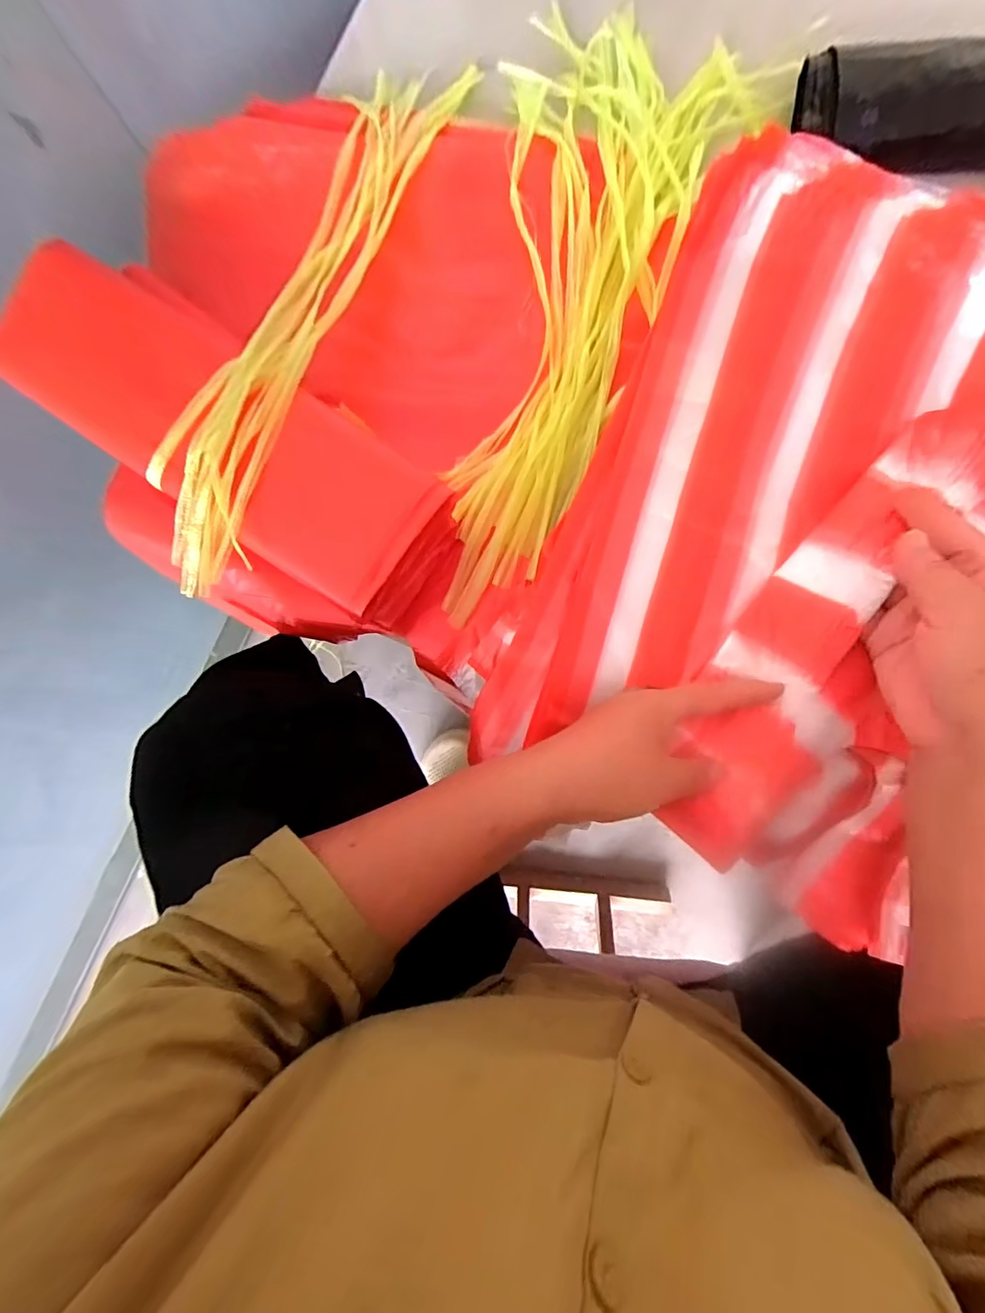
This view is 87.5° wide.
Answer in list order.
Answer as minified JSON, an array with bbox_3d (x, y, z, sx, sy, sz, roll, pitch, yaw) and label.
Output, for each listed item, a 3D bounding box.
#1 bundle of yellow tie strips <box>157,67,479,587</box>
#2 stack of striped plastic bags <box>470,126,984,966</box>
[{"bbox_3d":[-0.141,-0.289,0.407,0.083,0.069,0.499,21,86,6],"label":"bundle of yellow tie strips"},{"bbox_3d":[0.220,-0.066,0.335,0.358,0.105,0.430,25,86,7],"label":"stack of striped plastic bags"}]

